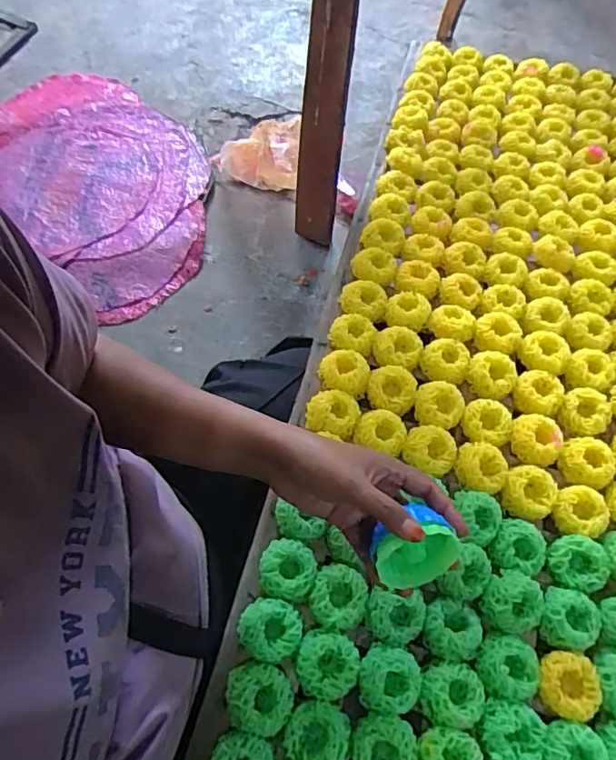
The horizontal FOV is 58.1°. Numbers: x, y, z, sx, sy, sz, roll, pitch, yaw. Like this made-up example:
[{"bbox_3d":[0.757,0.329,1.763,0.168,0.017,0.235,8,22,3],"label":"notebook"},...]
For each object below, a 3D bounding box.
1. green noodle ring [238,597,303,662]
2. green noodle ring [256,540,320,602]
[{"bbox_3d":[-0.031,0.207,0.460,0.052,0.018,0.046,11,60,4],"label":"green noodle ring"},{"bbox_3d":[-0.018,0.166,0.485,0.048,0.017,0.046,1,60,-2],"label":"green noodle ring"}]

